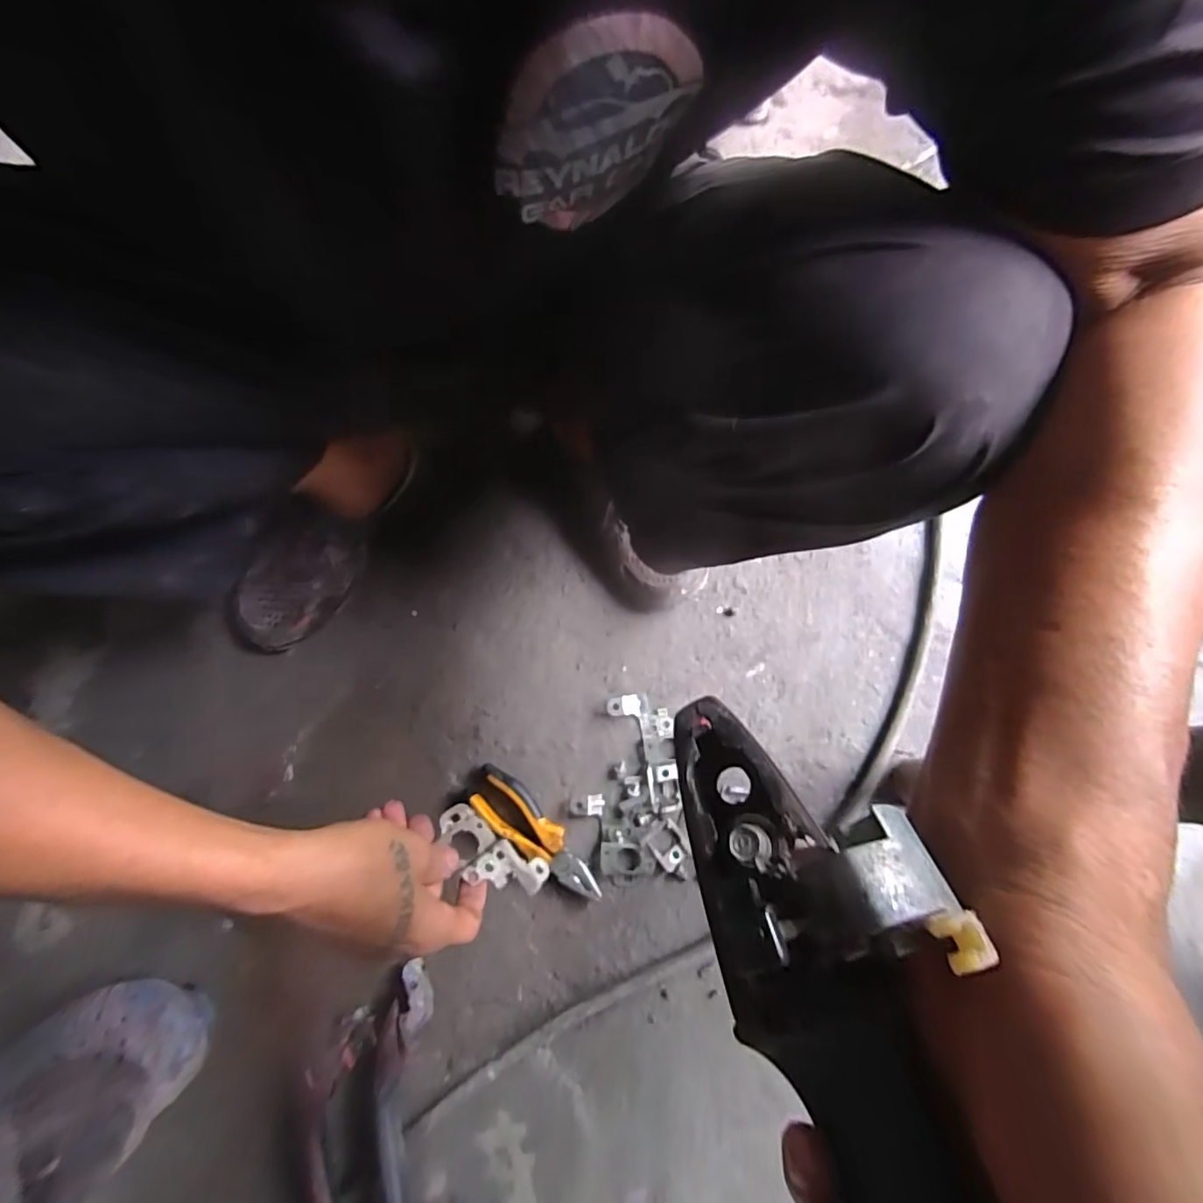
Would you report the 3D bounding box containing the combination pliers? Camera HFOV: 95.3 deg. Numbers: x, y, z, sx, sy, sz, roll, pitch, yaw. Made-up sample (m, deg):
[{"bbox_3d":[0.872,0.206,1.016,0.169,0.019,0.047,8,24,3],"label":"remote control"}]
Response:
[{"bbox_3d":[-0.065,0.227,0.534,0.155,0.020,0.048,40,77,12],"label":"combination pliers"}]

